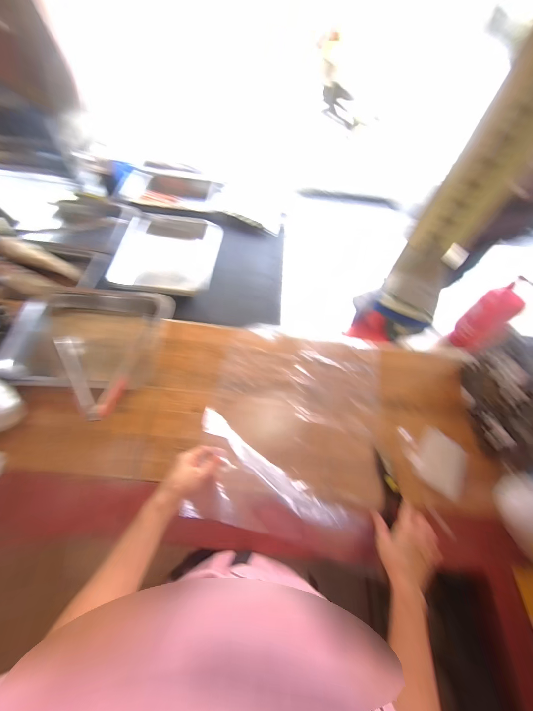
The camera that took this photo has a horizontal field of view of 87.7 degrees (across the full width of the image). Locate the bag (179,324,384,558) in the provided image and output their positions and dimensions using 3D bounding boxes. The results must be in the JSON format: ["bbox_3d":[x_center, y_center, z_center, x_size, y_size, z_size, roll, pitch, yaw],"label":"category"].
[{"bbox_3d":[0.069,0.134,0.613,0.382,0.112,0.443,11,63,3],"label":"bag"}]

